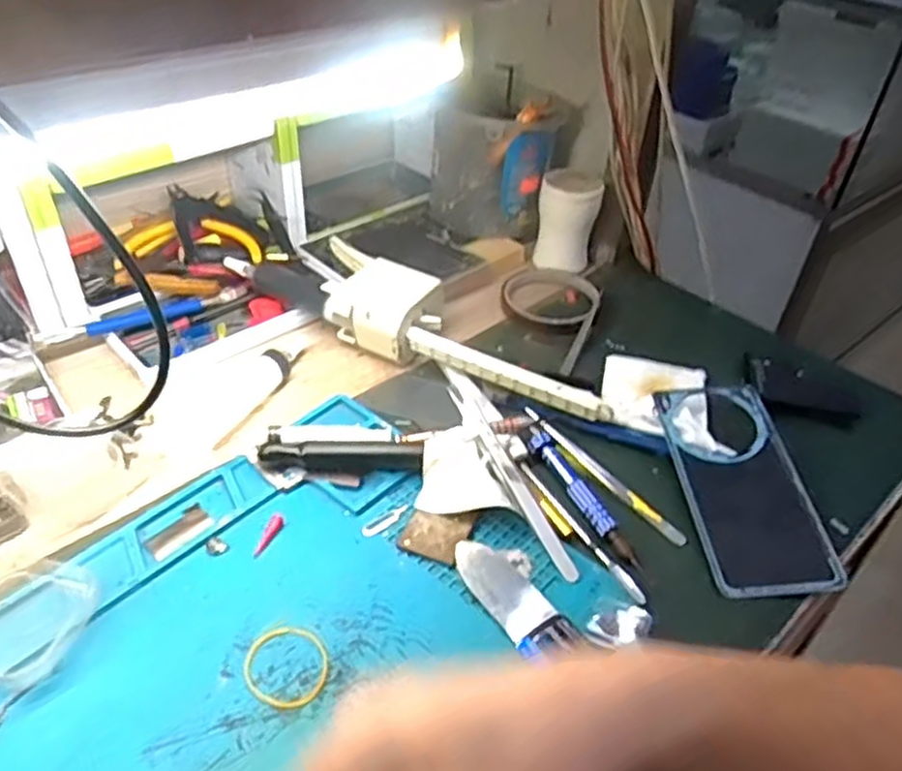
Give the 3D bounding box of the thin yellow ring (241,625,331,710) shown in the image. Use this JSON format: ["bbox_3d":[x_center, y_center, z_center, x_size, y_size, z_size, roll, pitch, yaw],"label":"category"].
[{"bbox_3d":[-0.082,0.140,0.371,0.041,0.004,0.046,-20,45,-27],"label":"thin yellow ring"}]

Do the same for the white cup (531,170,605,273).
[{"bbox_3d":[0.106,-0.150,0.678,0.051,0.078,0.055,10,39,8],"label":"white cup"}]

